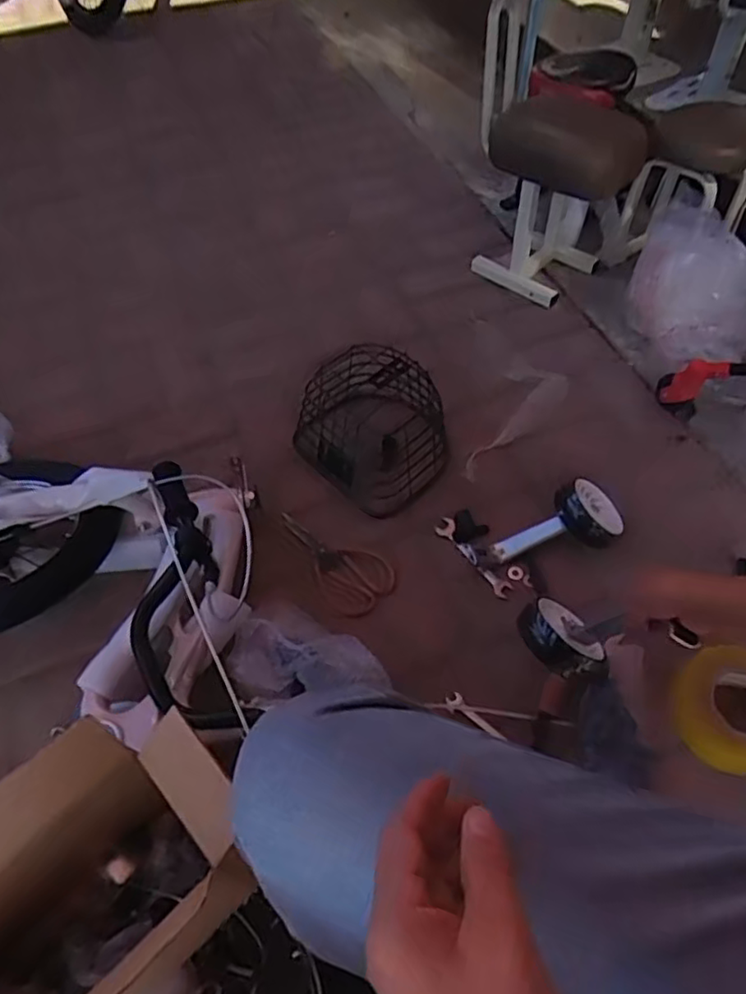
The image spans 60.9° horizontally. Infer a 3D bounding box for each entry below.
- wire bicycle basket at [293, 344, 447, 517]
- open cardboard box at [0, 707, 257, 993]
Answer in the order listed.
[{"bbox_3d":[0.005,-0.110,1.014,0.222,0.160,0.199,36,63,23],"label":"wire bicycle basket"},{"bbox_3d":[-0.240,0.327,0.468,0.153,0.191,0.310,38,63,24],"label":"open cardboard box"}]

